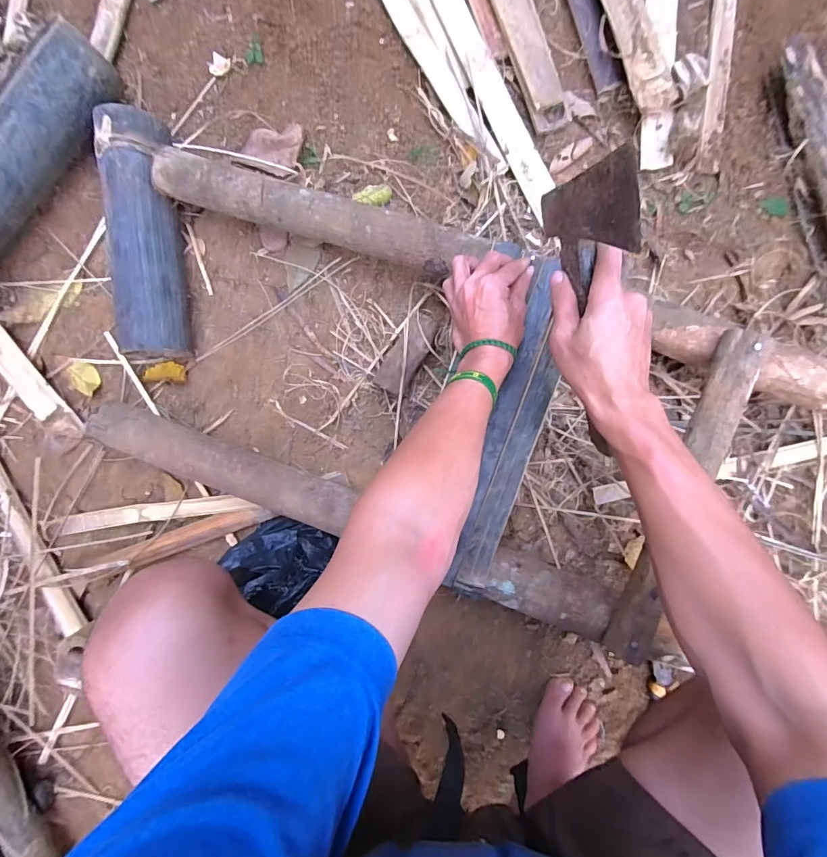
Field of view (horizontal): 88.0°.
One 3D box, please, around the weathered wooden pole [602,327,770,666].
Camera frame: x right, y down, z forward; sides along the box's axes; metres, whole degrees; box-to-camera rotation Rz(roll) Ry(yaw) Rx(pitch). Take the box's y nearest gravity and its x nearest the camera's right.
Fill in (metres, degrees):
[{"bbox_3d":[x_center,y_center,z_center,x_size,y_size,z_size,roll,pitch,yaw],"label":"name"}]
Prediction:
[{"bbox_3d":[0.297,0.075,0.469,0.041,0.030,0.381,19,91,4],"label":"weathered wooden pole"}]

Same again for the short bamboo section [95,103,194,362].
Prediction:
[{"bbox_3d":[-0.366,-0.257,0.592,0.086,0.089,0.311,0,92,4],"label":"short bamboo section"}]

